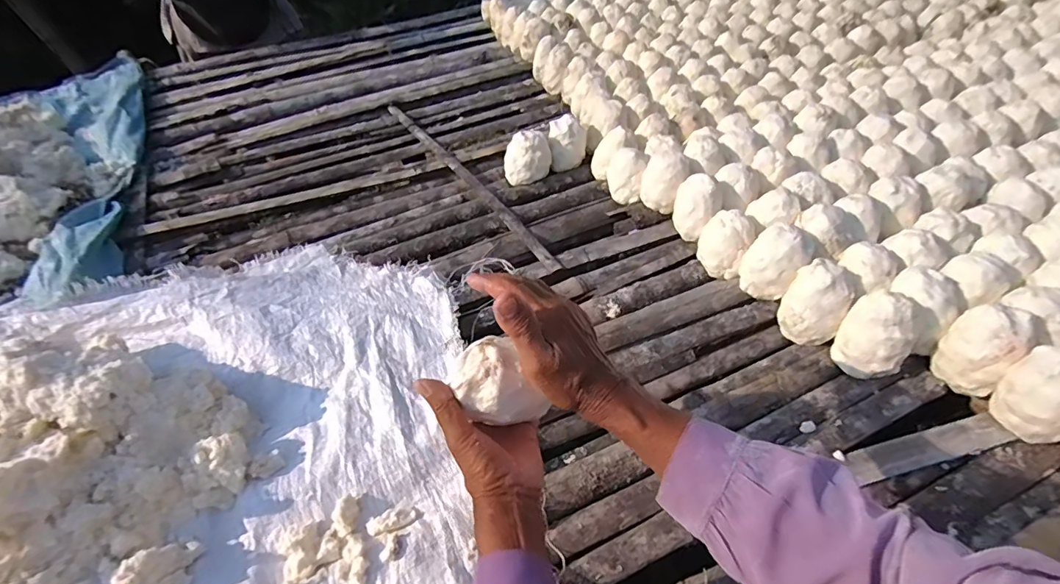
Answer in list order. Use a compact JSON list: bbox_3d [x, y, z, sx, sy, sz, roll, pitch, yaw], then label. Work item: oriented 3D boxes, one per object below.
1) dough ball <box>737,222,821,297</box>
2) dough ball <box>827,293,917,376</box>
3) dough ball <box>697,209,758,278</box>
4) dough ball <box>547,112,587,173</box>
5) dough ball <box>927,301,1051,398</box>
[{"bbox_3d":[0.362,-0.046,0.708,0.092,0.088,0.077,22,54,22],"label":"dough ball"},{"bbox_3d":[0.450,0.055,0.633,0.082,0.104,0.080,-3,49,3],"label":"dough ball"},{"bbox_3d":[0.305,-0.074,0.763,0.076,0.085,0.071,-3,49,3],"label":"dough ball"},{"bbox_3d":[0.076,-0.302,0.983,0.074,0.080,0.066,1,49,6],"label":"dough ball"},{"bbox_3d":[0.567,0.064,0.604,0.090,0.091,0.078,-27,52,-18],"label":"dough ball"}]

